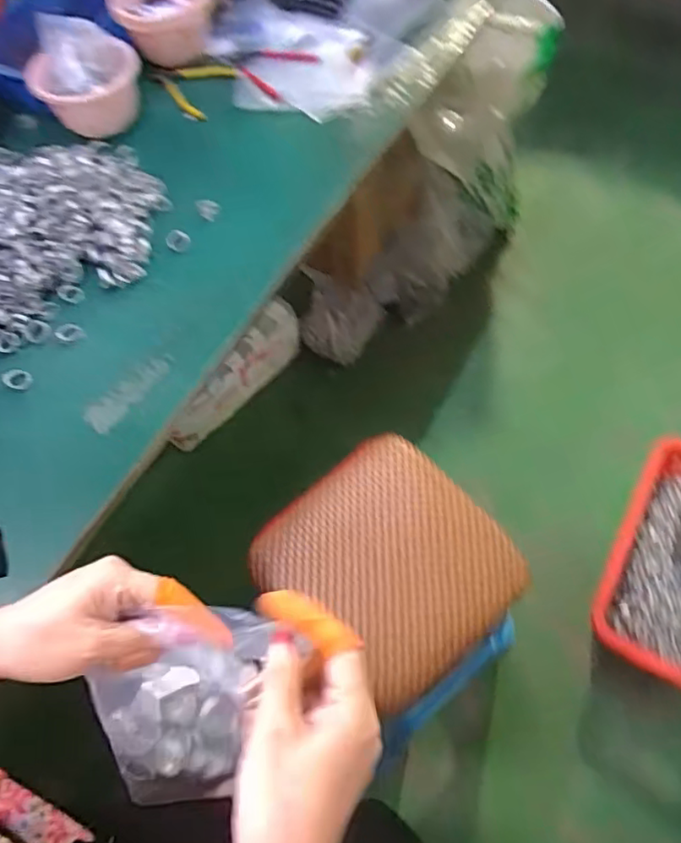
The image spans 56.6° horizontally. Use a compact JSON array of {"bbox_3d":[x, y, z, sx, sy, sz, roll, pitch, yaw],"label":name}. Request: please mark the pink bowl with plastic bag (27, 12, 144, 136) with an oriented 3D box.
[{"bbox_3d":[-0.366,-0.495,0.910,0.147,0.121,0.140,-2,61,3],"label":"pink bowl with plastic bag"}]

